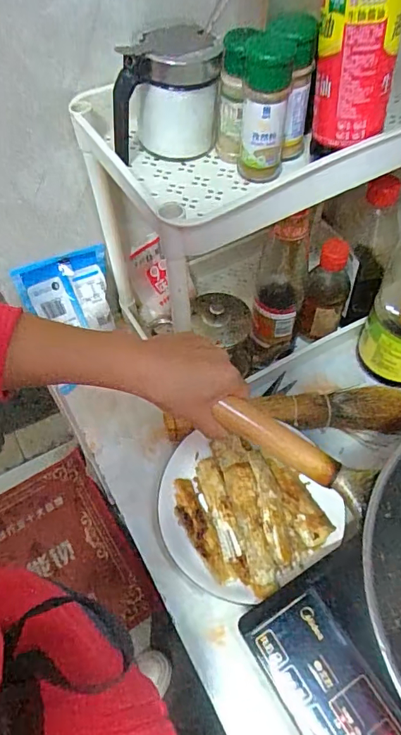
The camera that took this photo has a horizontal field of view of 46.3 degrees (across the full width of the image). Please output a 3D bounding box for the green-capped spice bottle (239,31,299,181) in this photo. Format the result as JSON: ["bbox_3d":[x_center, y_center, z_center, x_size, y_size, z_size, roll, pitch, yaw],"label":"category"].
[{"bbox_3d":[0.055,-0.216,0.400,0.040,0.109,0.035,5,55,5],"label":"green-capped spice bottle"}]

